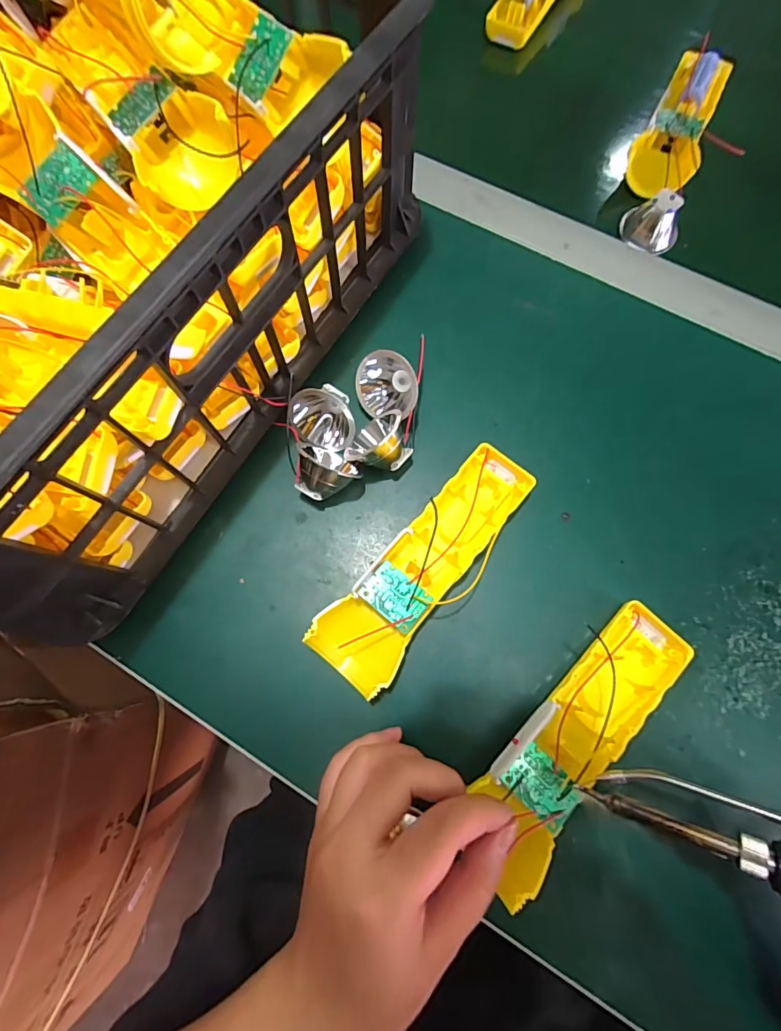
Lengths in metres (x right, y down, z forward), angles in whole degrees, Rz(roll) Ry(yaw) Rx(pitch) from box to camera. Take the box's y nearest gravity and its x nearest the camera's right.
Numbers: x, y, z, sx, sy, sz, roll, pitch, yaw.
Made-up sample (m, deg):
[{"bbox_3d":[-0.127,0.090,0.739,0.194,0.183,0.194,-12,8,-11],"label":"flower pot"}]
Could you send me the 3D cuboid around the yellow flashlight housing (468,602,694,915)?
[{"bbox_3d":[0.100,0.116,0.240,0.046,0.021,0.158,43,71,11],"label":"yellow flashlight housing"}]

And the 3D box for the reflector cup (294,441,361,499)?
[{"bbox_3d":[-0.039,-0.027,0.283,0.037,0.031,0.032,3,75,1],"label":"reflector cup"}]

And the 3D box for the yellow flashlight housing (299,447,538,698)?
[{"bbox_3d":[0.025,0.028,0.270,0.051,0.029,0.165,42,79,10],"label":"yellow flashlight housing"}]

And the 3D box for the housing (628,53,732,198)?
[{"bbox_3d":[0.236,-0.323,0.366,0.049,0.019,0.160,24,77,6],"label":"housing"}]

